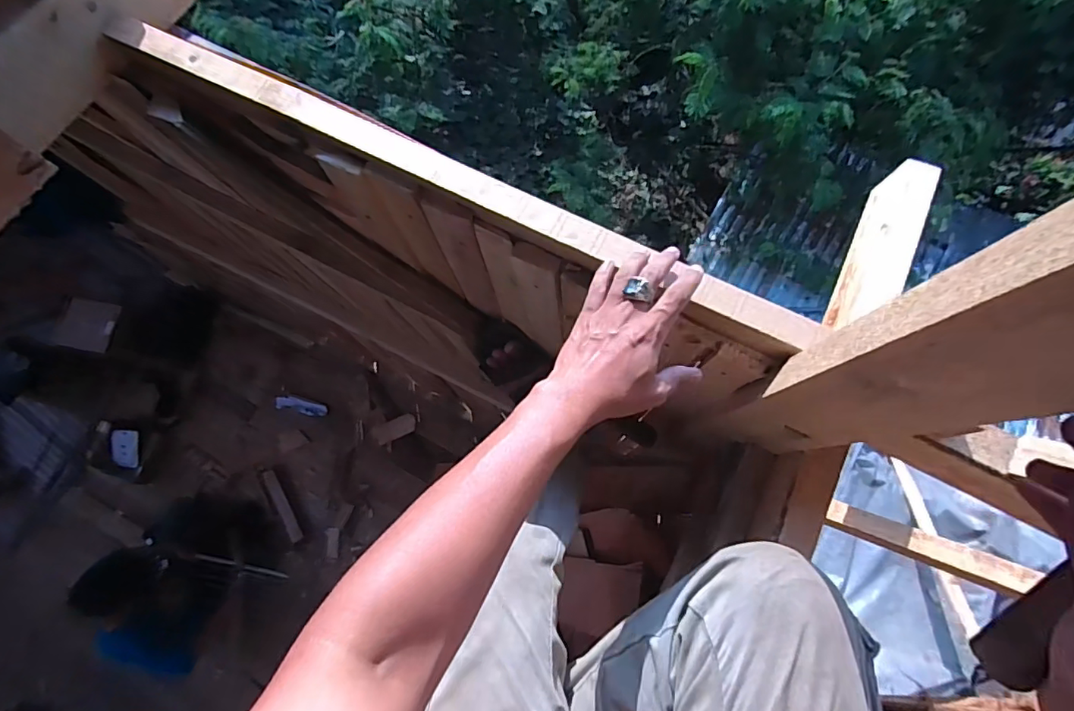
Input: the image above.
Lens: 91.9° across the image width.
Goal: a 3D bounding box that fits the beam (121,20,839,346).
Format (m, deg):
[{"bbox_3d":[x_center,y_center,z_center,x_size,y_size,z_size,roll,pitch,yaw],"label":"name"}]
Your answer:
[{"bbox_3d":[-0.106,-0.186,0.520,0.770,0.033,0.037,27,77,9],"label":"beam"}]

